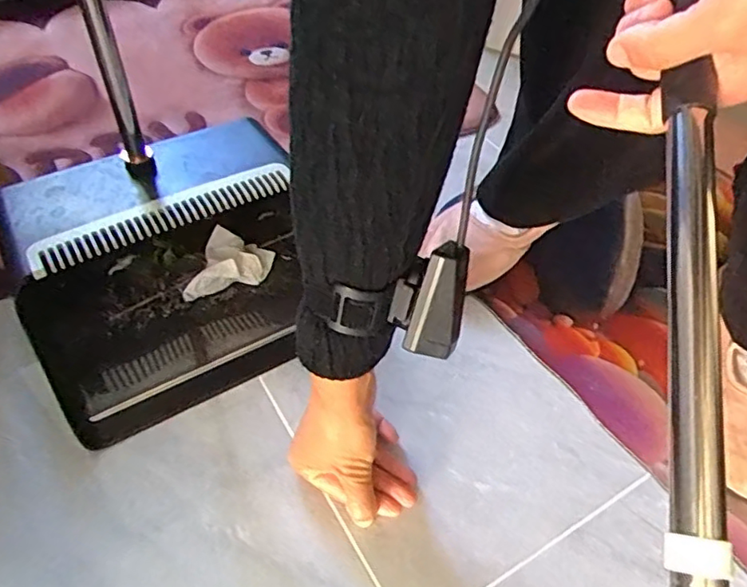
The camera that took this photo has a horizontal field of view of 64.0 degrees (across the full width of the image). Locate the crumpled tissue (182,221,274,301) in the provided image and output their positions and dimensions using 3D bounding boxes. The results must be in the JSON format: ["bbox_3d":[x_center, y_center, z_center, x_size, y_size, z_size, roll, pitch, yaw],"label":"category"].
[{"bbox_3d":[-0.134,-0.025,0.558,0.056,0.029,0.073,15,50,10],"label":"crumpled tissue"}]

